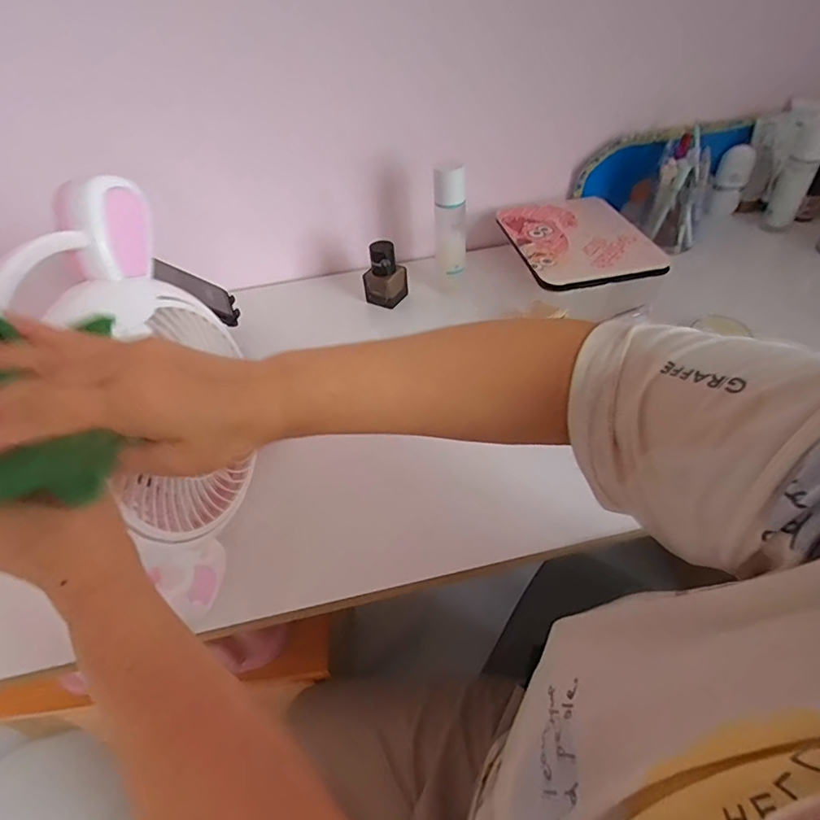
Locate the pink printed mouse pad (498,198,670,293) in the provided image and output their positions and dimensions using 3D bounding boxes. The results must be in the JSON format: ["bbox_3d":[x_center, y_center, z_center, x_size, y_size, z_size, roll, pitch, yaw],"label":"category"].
[{"bbox_3d":[0.229,-0.238,0.690,0.171,0.013,0.227,-15,48,0],"label":"pink printed mouse pad"}]

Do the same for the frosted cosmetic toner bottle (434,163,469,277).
[{"bbox_3d":[0.055,-0.251,0.664,0.042,0.142,0.033,-1,46,4],"label":"frosted cosmetic toner bottle"}]

